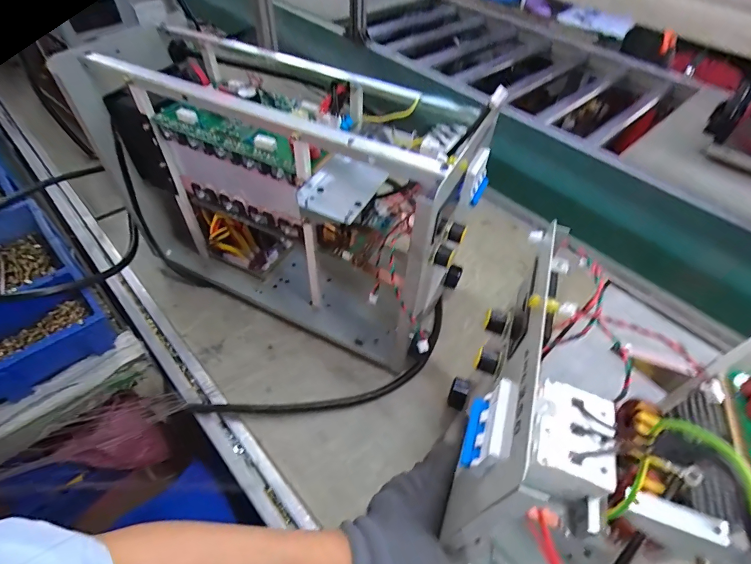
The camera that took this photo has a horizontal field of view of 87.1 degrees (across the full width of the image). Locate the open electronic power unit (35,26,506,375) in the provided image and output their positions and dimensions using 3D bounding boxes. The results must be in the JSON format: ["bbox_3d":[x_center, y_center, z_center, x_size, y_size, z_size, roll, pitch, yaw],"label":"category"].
[{"bbox_3d":[-0.116,-0.126,0.562,0.478,0.314,0.231,25,54,15],"label":"open electronic power unit"}]

